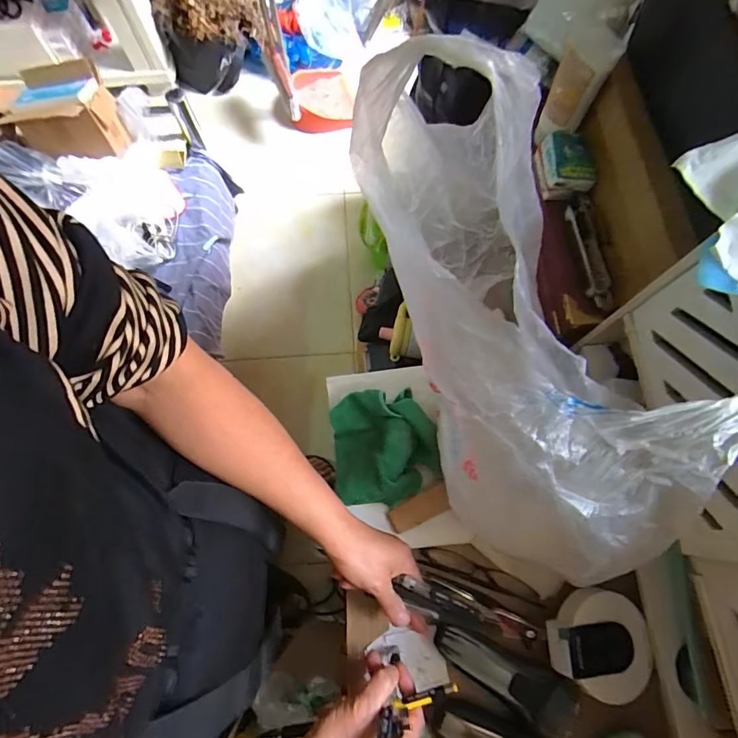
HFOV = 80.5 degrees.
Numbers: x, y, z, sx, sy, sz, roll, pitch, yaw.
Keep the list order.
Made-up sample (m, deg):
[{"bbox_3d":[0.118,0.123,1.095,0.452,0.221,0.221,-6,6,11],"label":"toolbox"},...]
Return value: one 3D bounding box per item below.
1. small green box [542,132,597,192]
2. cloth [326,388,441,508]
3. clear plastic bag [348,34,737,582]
[{"bbox_3d":[0.243,-0.253,0.534,0.052,0.036,0.078,-5,73,-1],"label":"small green box"},{"bbox_3d":[0.018,0.087,0.489,0.114,0.053,0.120,-6,73,-1],"label":"cloth"},{"bbox_3d":[0.119,-0.015,0.338,0.152,0.271,0.377,-24,91,-7],"label":"clear plastic bag"}]

